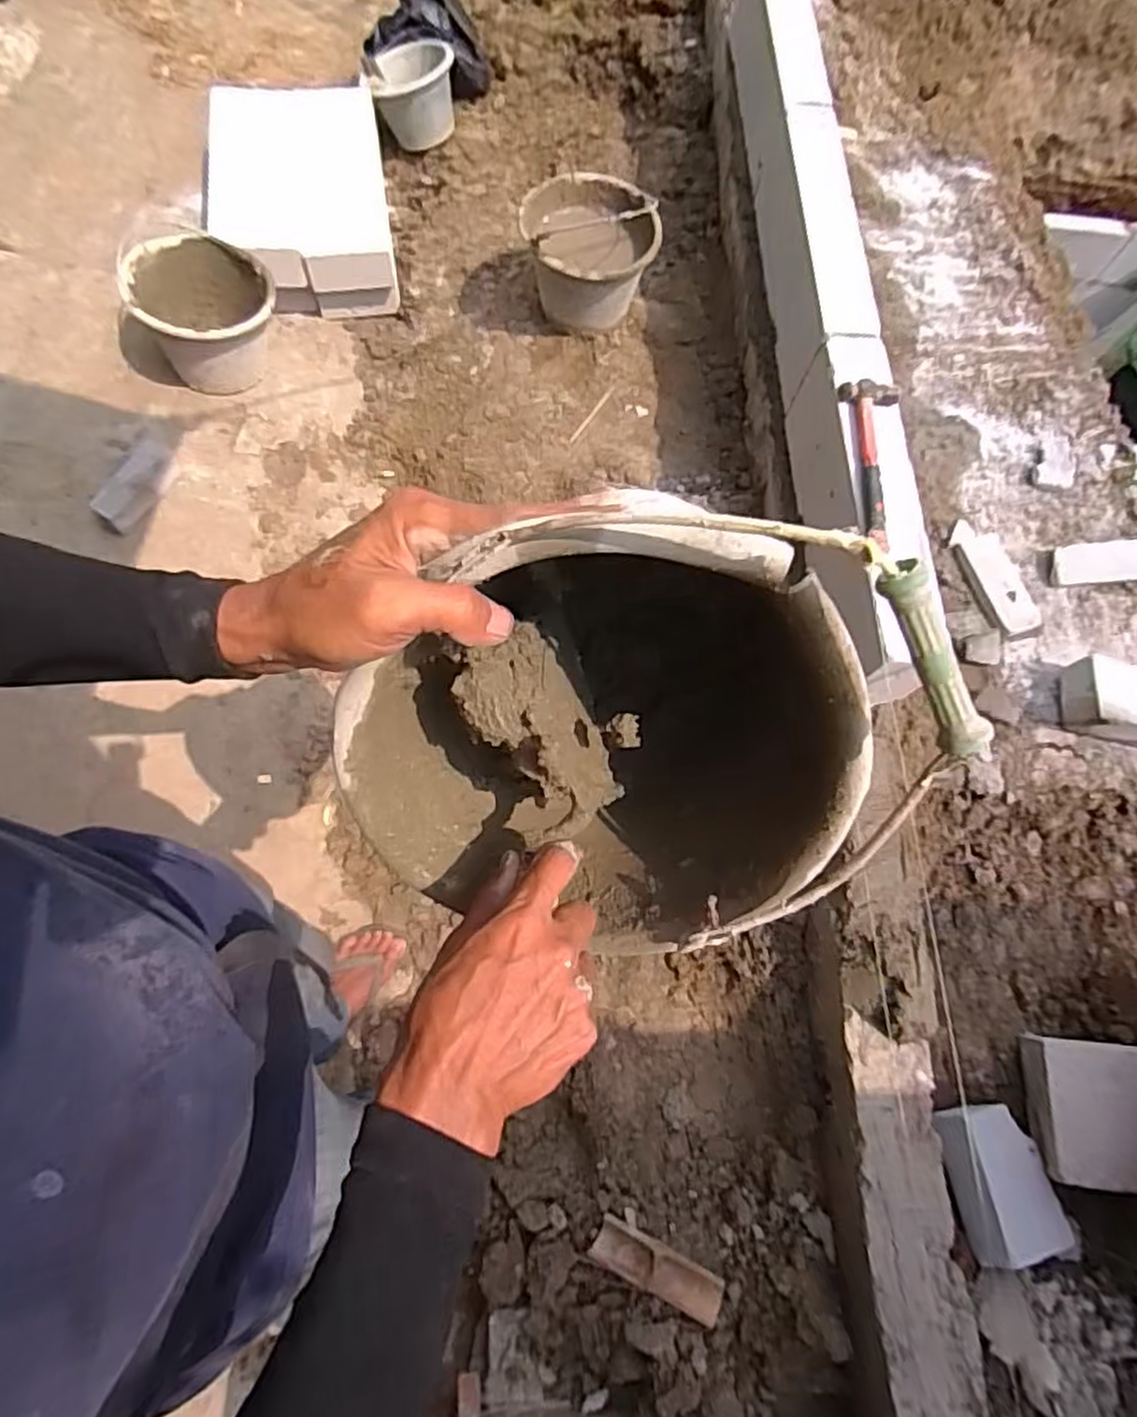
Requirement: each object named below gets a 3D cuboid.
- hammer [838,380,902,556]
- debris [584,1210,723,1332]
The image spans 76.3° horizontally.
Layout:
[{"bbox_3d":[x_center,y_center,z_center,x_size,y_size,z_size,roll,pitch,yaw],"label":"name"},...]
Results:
[{"bbox_3d":[0.439,-0.363,1.074,0.082,0.034,0.282,10,69,-2],"label":"hammer"},{"bbox_3d":[0.129,0.822,1.062,0.192,0.030,0.059,13,73,27],"label":"debris"}]

